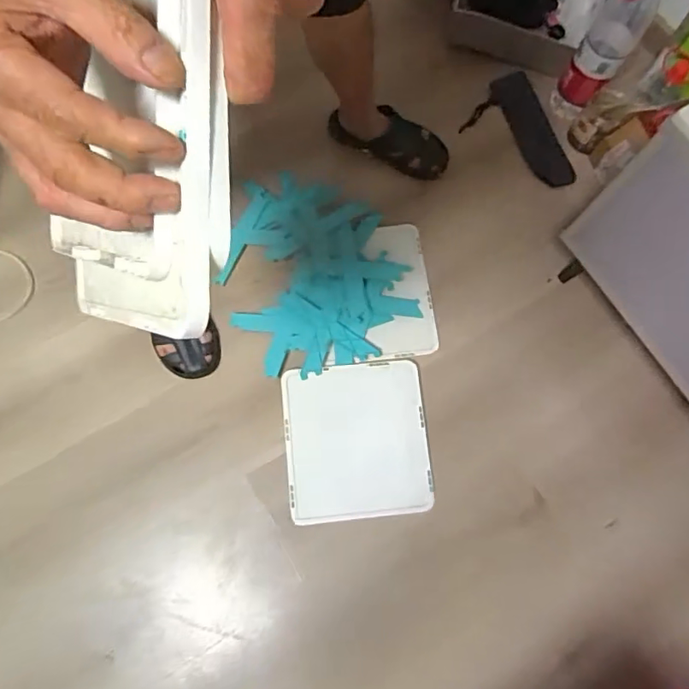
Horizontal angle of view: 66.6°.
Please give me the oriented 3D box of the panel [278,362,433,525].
[{"bbox_3d":[0.021,0.158,0.889,0.237,0.017,0.256,-6,74,-4],"label":"panel"}]

